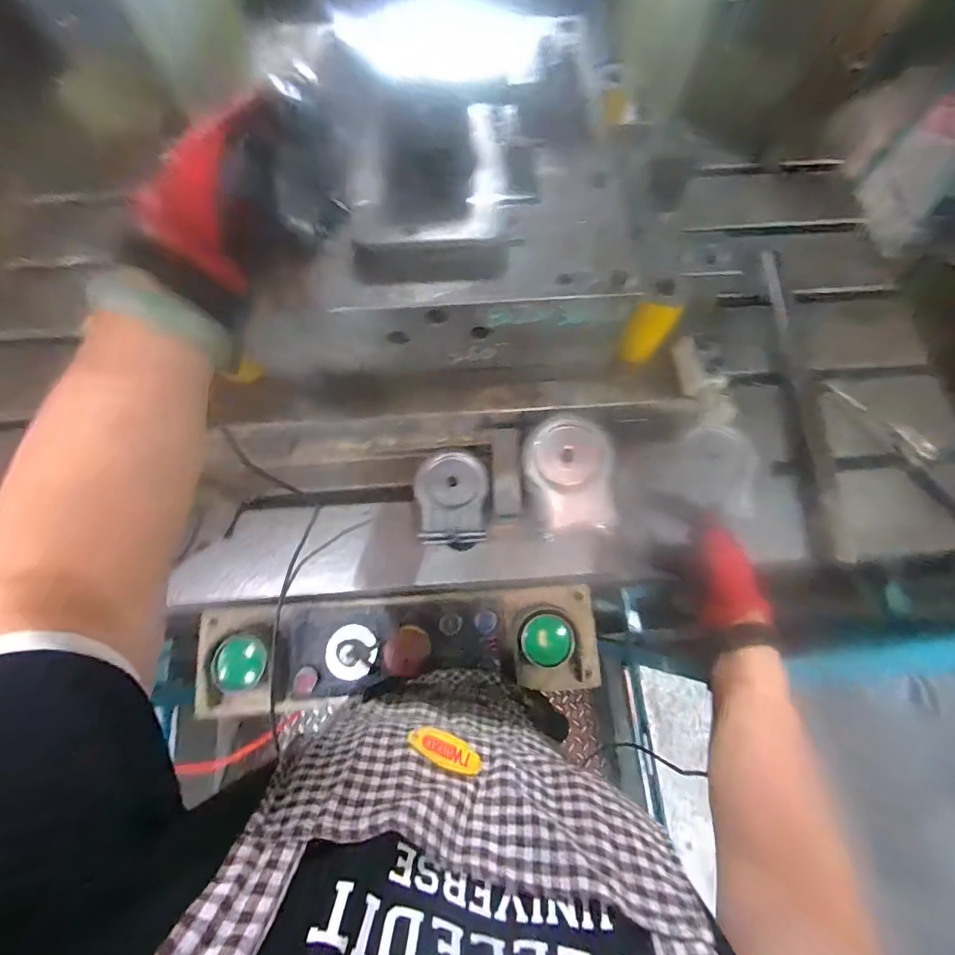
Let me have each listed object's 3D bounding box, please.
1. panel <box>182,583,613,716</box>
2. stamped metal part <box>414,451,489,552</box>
[{"bbox_3d":[-0.095,0.244,0.623,0.523,0.081,0.141,-4,71,-2],"label":"panel"},{"bbox_3d":[-0.033,0.028,0.574,0.091,0.025,0.123,-7,71,-3],"label":"stamped metal part"}]

